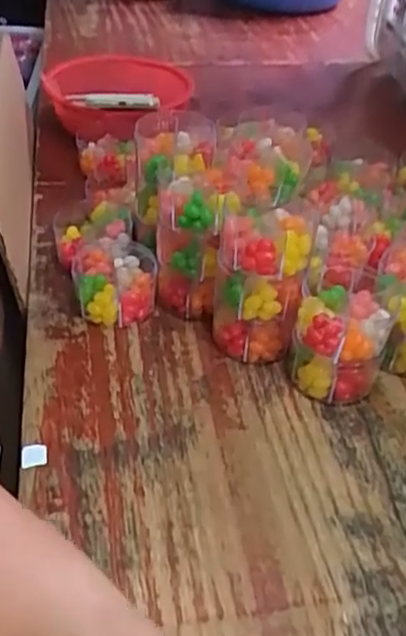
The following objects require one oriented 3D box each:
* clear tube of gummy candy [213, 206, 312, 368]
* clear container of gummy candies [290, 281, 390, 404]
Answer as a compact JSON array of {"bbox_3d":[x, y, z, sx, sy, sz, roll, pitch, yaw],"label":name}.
[{"bbox_3d":[0.042,-0.021,0.490,0.065,0.117,0.047,1,41,0],"label":"clear tube of gummy candy"},{"bbox_3d":[0.098,0.019,0.478,0.066,0.075,0.054,9,41,9],"label":"clear container of gummy candies"}]

